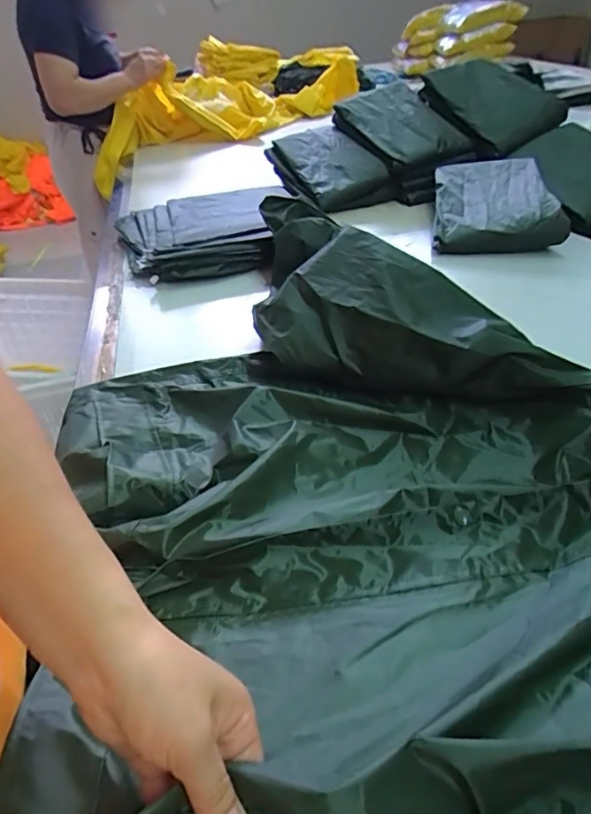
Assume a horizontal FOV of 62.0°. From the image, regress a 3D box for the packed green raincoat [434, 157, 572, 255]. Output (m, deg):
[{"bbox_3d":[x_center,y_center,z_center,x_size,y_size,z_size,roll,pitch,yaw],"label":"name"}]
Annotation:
[{"bbox_3d":[0.369,-0.377,0.915,0.214,0.069,0.288,6,41,10],"label":"packed green raincoat"}]

